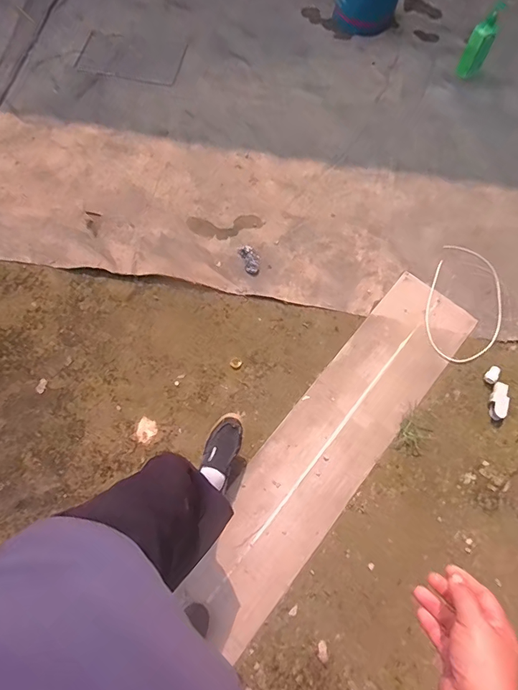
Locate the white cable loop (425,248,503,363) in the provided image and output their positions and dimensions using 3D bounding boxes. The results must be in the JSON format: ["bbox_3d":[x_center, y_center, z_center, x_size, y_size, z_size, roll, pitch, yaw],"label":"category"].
[{"bbox_3d":[0.693,-0.141,1.439,0.242,0.014,0.424,19,74,9],"label":"white cable loop"}]

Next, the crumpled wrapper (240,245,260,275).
[{"bbox_3d":[-0.028,-0.294,1.484,0.055,0.011,0.113,-17,72,-4],"label":"crumpled wrapper"}]

